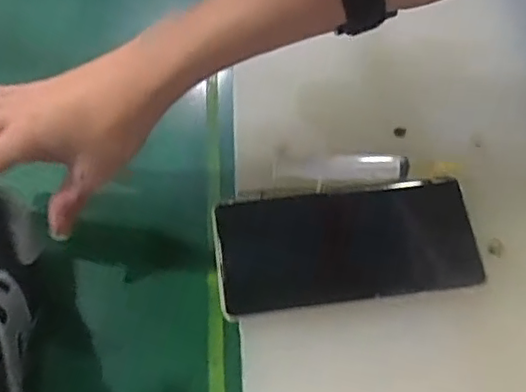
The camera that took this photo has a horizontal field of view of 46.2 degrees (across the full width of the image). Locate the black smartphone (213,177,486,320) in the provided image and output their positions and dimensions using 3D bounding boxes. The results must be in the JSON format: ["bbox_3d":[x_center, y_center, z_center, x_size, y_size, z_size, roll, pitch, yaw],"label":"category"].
[{"bbox_3d":[0.052,0.027,0.389,0.160,0.009,0.079,-7,63,-5],"label":"black smartphone"}]

